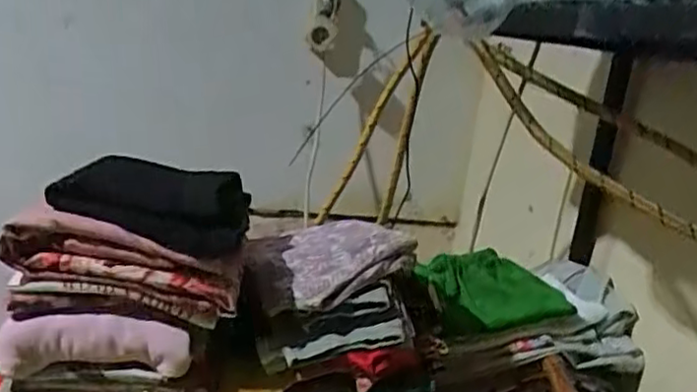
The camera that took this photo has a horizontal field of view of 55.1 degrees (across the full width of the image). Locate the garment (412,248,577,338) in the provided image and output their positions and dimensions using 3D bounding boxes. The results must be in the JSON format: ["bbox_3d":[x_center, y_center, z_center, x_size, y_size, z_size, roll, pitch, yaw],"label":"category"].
[{"bbox_3d":[0.205,0.156,0.982,0.169,0.094,0.149,-1,15,-31],"label":"garment"}]

